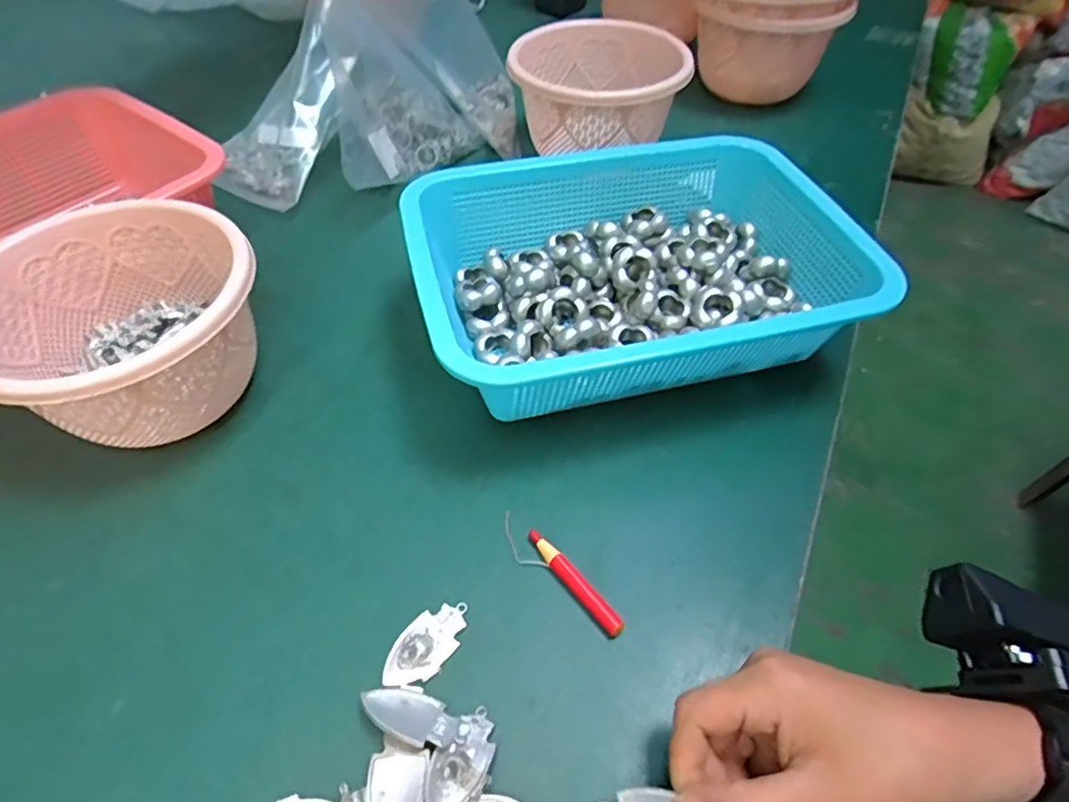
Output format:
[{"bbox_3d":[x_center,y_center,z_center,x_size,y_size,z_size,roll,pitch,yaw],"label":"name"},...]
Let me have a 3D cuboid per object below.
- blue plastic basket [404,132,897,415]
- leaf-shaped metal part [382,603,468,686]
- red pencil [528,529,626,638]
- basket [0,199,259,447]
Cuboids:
[{"bbox_3d":[0.060,-0.078,0.385,0.267,0.079,0.194,-11,53,-10],"label":"blue plastic basket"},{"bbox_3d":[-0.050,0.112,0.278,0.024,0.007,0.046,34,58,22],"label":"leaf-shaped metal part"},{"bbox_3d":[0.020,0.089,0.298,0.010,0.008,0.065,-34,60,-24],"label":"red pencil"},{"bbox_3d":[-0.232,-0.038,0.344,0.135,0.087,0.146,1,52,-1],"label":"basket"}]

